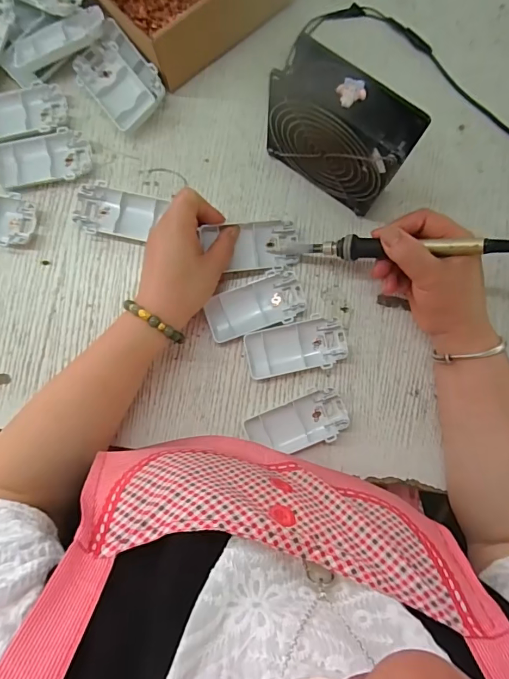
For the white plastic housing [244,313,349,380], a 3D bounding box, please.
[{"bbox_3d":[0.040,0.008,0.417,0.094,0.015,0.047,-9,86,0],"label":"white plastic housing"}]

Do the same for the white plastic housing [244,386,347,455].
[{"bbox_3d":[0.042,0.081,0.412,0.092,0.014,0.048,-26,86,-1],"label":"white plastic housing"}]

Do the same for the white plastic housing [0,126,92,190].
[{"bbox_3d":[-0.209,-0.178,0.430,0.092,0.012,0.048,-10,86,0],"label":"white plastic housing"}]

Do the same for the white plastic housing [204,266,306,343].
[{"bbox_3d":[0.001,-0.031,0.419,0.094,0.014,0.049,-24,86,-1],"label":"white plastic housing"}]

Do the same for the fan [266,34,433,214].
[{"bbox_3d":[0.071,-0.174,0.373,0.118,0.124,0.043,36,87,3],"label":"fan"}]

